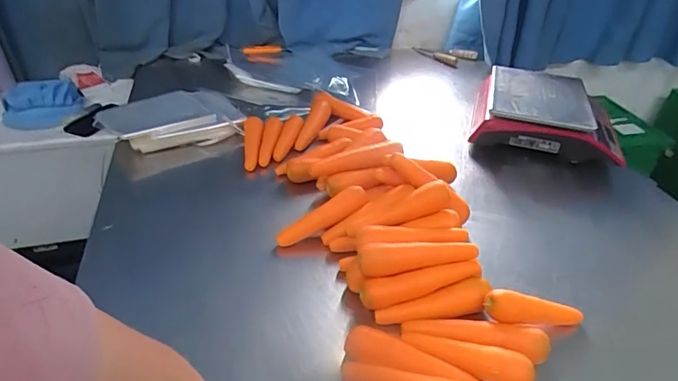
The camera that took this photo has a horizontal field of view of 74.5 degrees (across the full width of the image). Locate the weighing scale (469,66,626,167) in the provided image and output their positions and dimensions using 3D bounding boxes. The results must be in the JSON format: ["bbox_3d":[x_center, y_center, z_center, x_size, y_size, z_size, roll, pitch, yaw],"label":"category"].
[{"bbox_3d":[0.503,-0.180,1.088,0.324,0.138,0.324,11,37,10],"label":"weighing scale"}]

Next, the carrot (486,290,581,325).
[{"bbox_3d":[0.275,0.167,0.618,0.156,0.035,0.035,13,34,-15],"label":"carrot"}]

